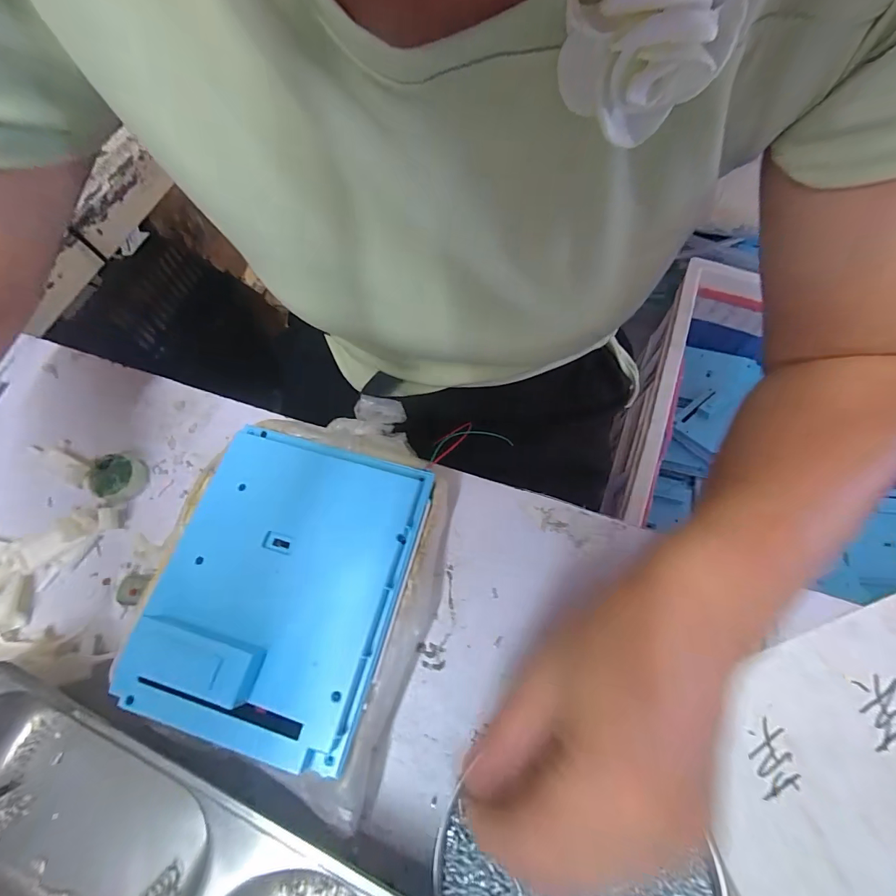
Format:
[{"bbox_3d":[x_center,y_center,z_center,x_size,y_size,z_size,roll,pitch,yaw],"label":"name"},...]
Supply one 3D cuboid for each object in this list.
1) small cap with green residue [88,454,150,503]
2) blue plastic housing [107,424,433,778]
[{"bbox_3d":[-0.237,0.021,0.300,0.028,0.018,0.032,0,66,1],"label":"small cap with green residue"},{"bbox_3d":[-0.092,0.069,0.225,0.126,0.021,0.156,14,66,7],"label":"blue plastic housing"}]

